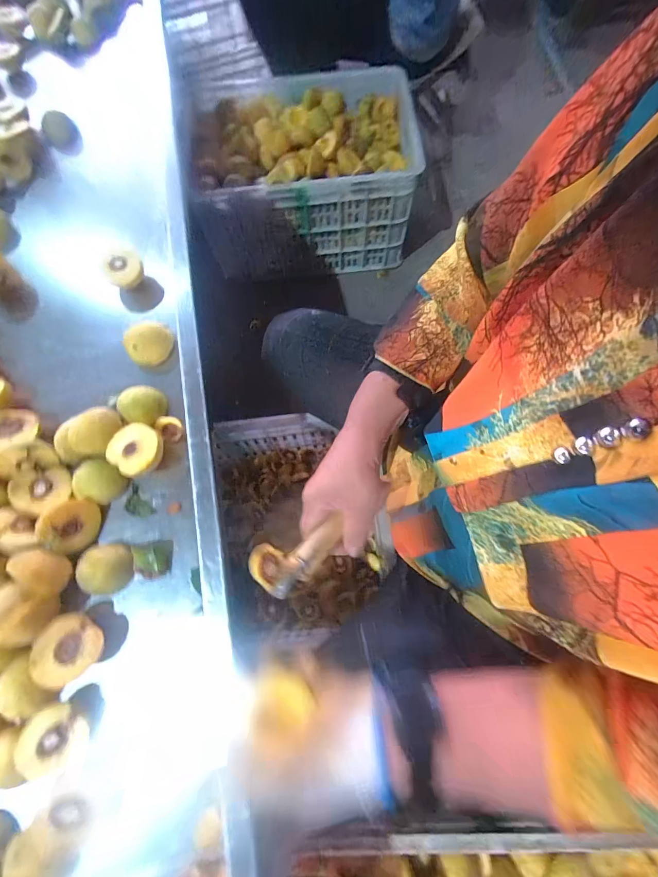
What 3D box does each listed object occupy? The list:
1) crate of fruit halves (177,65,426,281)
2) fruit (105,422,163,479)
[{"bbox_3d":[-0.053,-0.592,0.846,0.466,0.265,0.266,-5,72,0],"label":"crate of fruit halves"},{"bbox_3d":[-0.222,0.016,0.429,0.061,0.038,0.057,-1,72,2],"label":"fruit"}]

